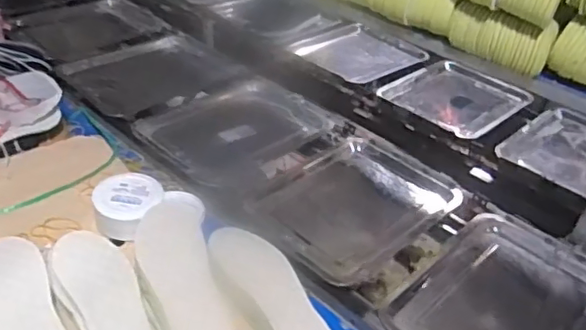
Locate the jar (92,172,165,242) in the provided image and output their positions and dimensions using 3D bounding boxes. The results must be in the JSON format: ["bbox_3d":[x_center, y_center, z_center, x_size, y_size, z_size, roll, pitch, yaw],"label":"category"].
[{"bbox_3d":[-0.250,0.062,0.876,0.098,0.070,0.106,11,35,6],"label":"jar"}]

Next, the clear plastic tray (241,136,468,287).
[{"bbox_3d":[0.105,0.064,1.040,0.275,0.034,0.332,32,42,31],"label":"clear plastic tray"}]

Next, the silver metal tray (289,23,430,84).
[{"bbox_3d":[0.184,-0.314,1.590,0.294,0.032,0.356,29,40,28],"label":"silver metal tray"}]

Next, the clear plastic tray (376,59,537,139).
[{"bbox_3d":[0.405,-0.166,1.444,0.366,0.031,0.293,-25,46,-38],"label":"clear plastic tray"}]

